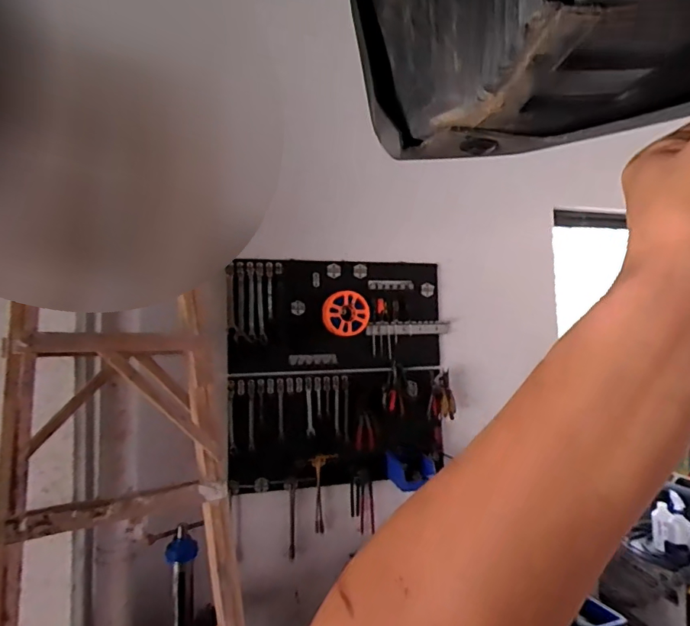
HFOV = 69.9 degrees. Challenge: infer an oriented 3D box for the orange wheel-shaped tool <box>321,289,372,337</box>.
[{"bbox_3d":[0.008,0.003,1.891,0.191,0.177,0.041,18,-3,-26],"label":"orange wheel-shaped tool"}]

